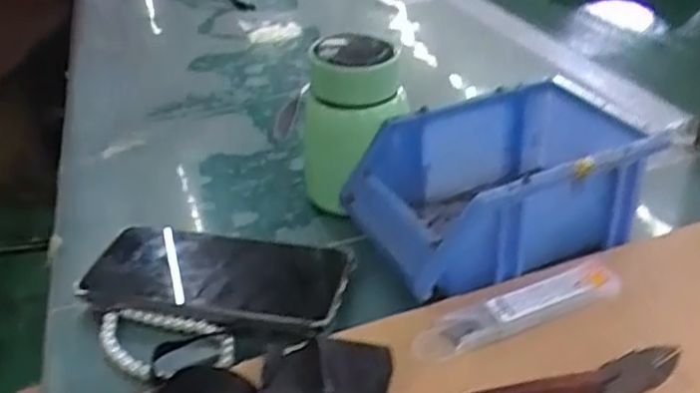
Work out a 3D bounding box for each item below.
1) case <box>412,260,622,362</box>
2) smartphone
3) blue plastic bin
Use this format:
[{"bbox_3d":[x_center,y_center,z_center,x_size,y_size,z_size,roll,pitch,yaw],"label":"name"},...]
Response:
[{"bbox_3d":[0.093,0.064,0.386,0.125,0.012,0.025,-15,36,-14],"label":"case"},{"bbox_3d":[-0.084,0.047,0.436,0.160,0.012,0.079,6,35,14],"label":"smartphone"},{"bbox_3d":[0.117,-0.012,0.464,0.216,0.076,0.124,-15,36,-15],"label":"blue plastic bin"}]

